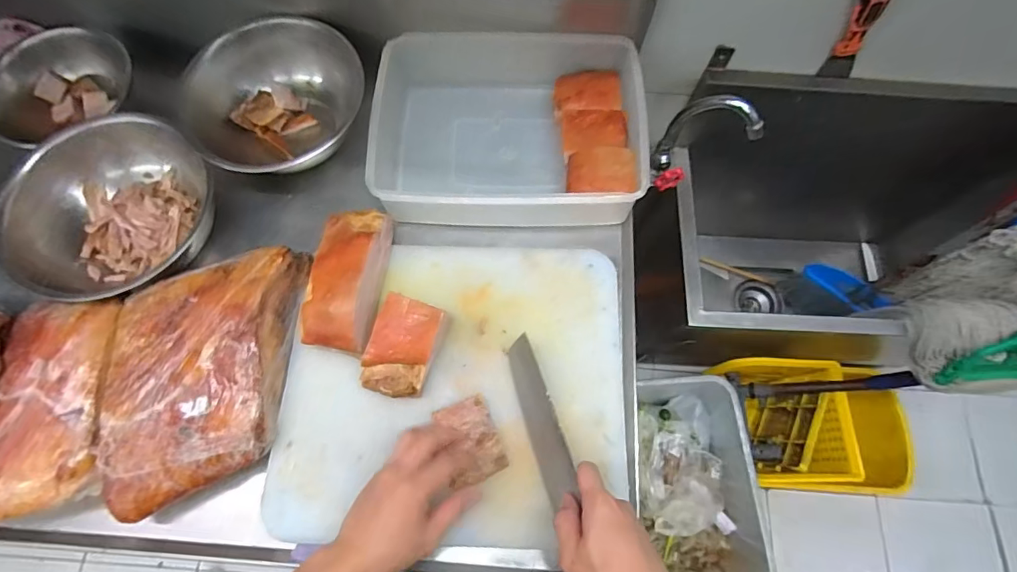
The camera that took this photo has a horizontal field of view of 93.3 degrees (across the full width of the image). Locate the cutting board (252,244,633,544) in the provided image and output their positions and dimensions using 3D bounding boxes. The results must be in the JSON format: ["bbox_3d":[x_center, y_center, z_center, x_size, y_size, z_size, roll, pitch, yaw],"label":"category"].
[{"bbox_3d":[-0.058,0.109,0.562,0.387,0.024,0.342,3,71,0],"label":"cutting board"}]

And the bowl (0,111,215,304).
[{"bbox_3d":[-0.488,-0.088,0.604,0.213,0.098,0.223,0,71,-1],"label":"bowl"}]

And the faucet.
[{"bbox_3d":[0.298,-0.218,0.737,0.117,0.185,0.092,37,74,11],"label":"faucet"}]

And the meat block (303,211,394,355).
[{"bbox_3d":[-0.188,-0.010,0.567,0.073,0.071,0.170,3,71,0],"label":"meat block"}]

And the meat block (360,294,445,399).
[{"bbox_3d":[-0.116,0.073,0.540,0.068,0.070,0.099,18,72,5],"label":"meat block"}]

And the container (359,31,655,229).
[{"bbox_3d":[-0.005,-0.207,0.655,0.349,0.096,0.248,0,71,-1],"label":"container"}]

